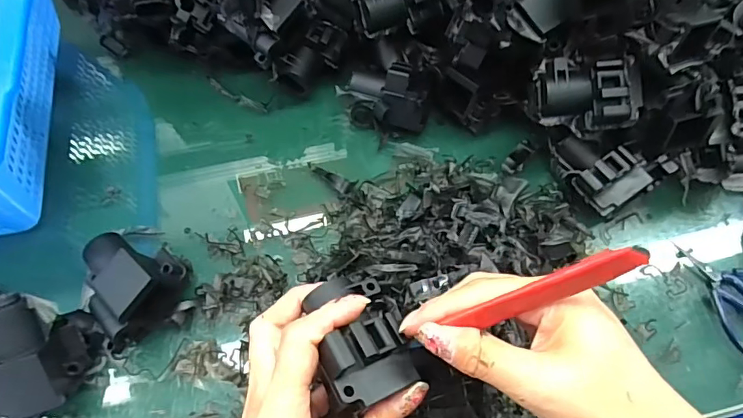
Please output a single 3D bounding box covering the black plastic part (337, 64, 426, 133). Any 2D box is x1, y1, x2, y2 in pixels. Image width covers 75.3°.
[{"bbox_3d":[0.011,-0.094,0.406,0.074,0.059,0.033,17,64,8],"label":"black plastic part"}]

